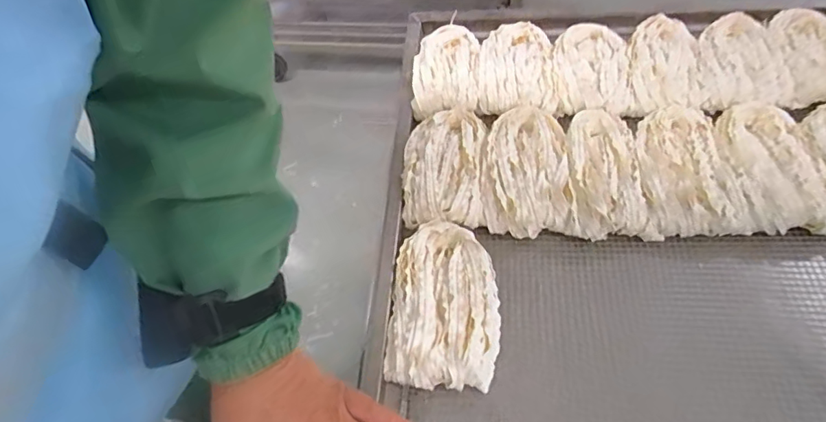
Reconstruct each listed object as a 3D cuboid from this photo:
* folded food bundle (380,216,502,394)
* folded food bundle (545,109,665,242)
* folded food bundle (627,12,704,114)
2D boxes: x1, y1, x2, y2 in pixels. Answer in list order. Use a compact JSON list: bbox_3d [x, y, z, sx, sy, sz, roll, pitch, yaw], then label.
[{"bbox_3d":[0.028,0.079,0.466,0.092,0.037,0.148,1,54,6],"label":"folded food bundle"},{"bbox_3d":[0.182,-0.038,0.537,0.091,0.040,0.151,-1,53,5],"label":"folded food bundle"},{"bbox_3d":[0.283,-0.163,0.603,0.080,0.027,0.161,9,55,12],"label":"folded food bundle"}]

